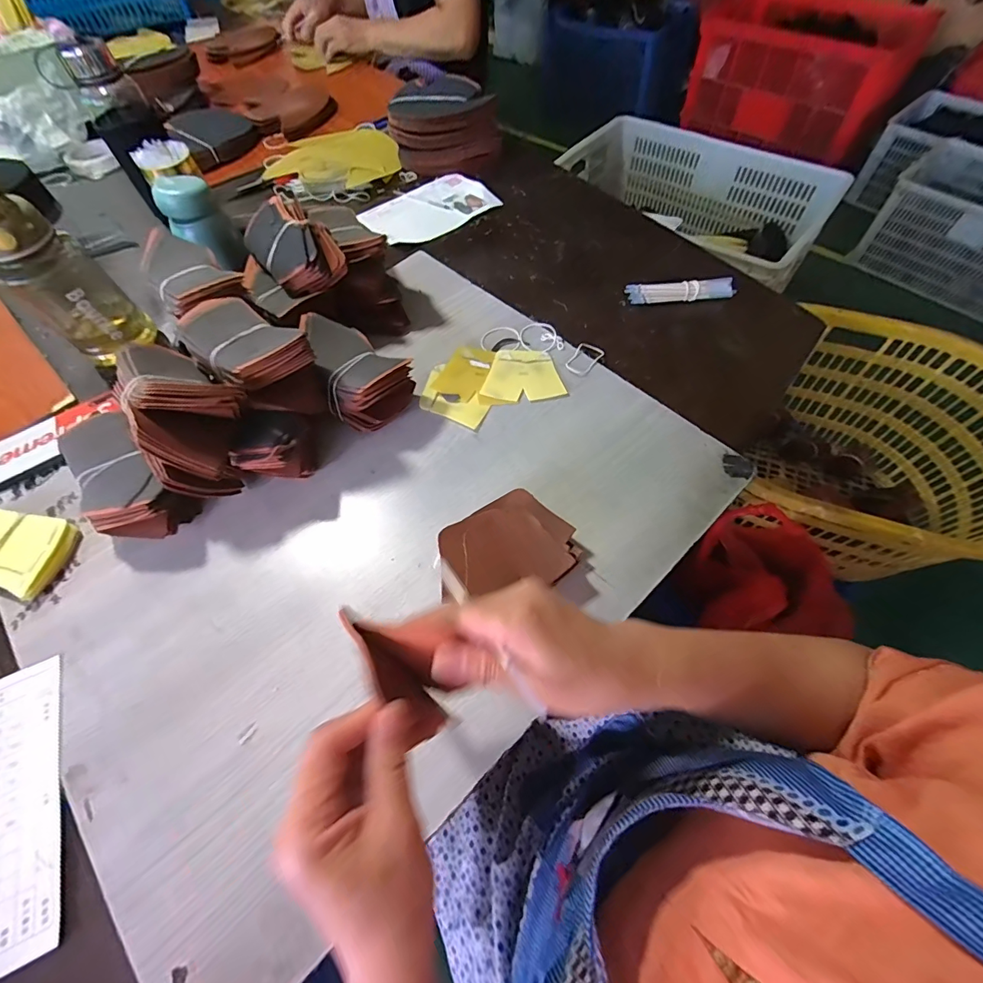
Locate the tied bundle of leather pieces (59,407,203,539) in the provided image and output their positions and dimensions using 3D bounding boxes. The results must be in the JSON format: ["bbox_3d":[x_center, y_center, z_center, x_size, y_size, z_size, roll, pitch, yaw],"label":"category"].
[{"bbox_3d":[-0.371,-0.010,0.443,0.077,0.062,0.159,-41,66,-19],"label":"tied bundle of leather pieces"}]

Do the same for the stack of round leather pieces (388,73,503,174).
[{"bbox_3d":[-0.087,-0.674,0.801,0.193,0.076,0.203,-7,60,-1],"label":"stack of round leather pieces"}]

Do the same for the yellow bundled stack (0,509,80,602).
[{"bbox_3d":[-0.500,0.059,0.436,0.152,0.022,0.079,5,61,6],"label":"yellow bundled stack"}]

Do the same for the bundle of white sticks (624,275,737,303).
[{"bbox_3d":[0.255,-0.271,0.593,0.141,0.025,0.019,-1,60,2],"label":"bundle of white sticks"}]

